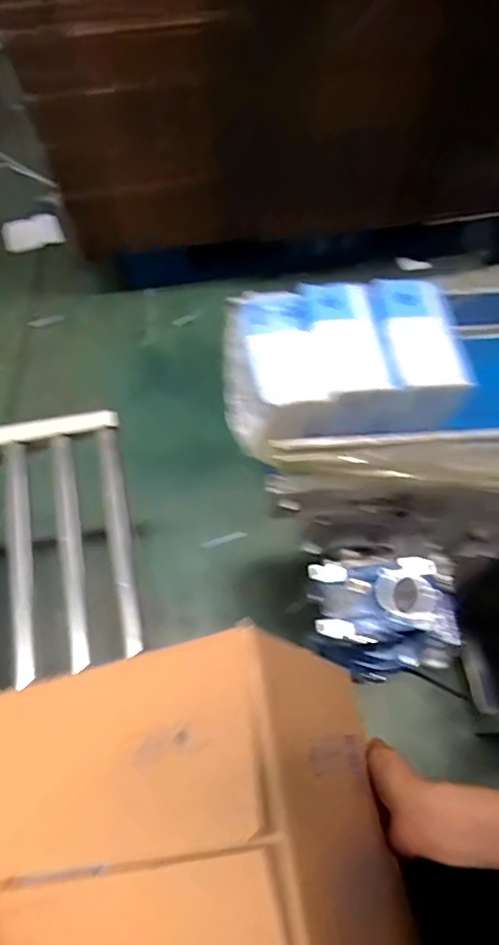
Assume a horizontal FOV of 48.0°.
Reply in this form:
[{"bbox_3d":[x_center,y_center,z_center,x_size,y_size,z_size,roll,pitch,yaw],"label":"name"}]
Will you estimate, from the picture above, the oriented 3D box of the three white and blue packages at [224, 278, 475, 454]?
[{"bbox_3d":[0.082,-0.101,0.529,0.212,0.088,0.145,-8,64,-2],"label":"three white and blue packages"}]

